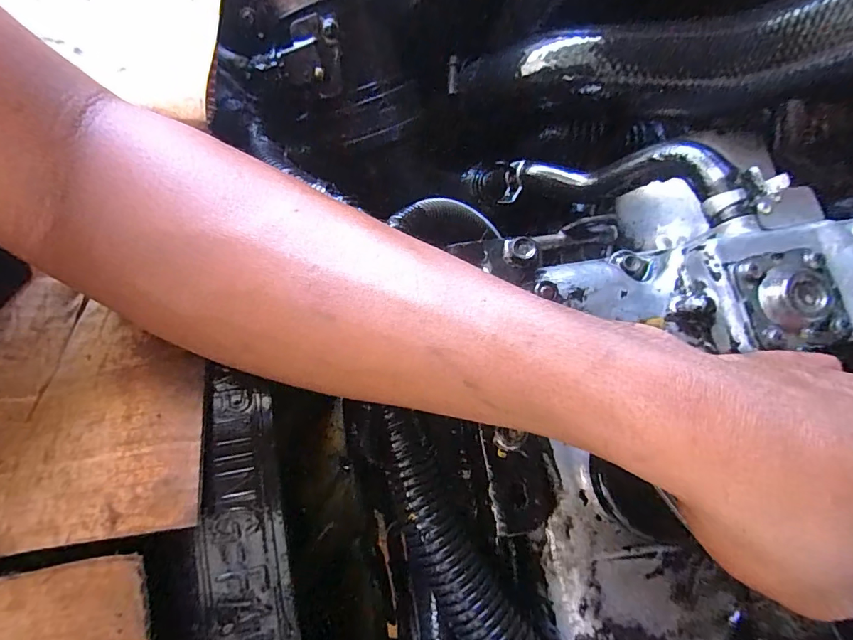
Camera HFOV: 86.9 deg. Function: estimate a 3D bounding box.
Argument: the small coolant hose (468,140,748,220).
[{"bbox_3d":[0.108,-0.090,0.303,0.178,0.029,0.039,15,75,43],"label":"small coolant hose"}]

